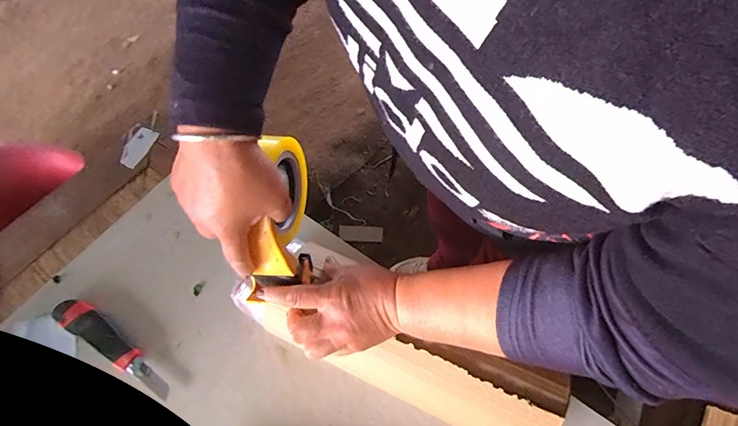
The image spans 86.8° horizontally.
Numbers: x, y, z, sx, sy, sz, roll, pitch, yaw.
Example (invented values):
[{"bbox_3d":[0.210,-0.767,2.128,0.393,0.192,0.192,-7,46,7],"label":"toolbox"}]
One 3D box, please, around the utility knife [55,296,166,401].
[{"bbox_3d":[-0.343,0.175,0.521,0.200,0.019,0.036,28,64,15],"label":"utility knife"}]

